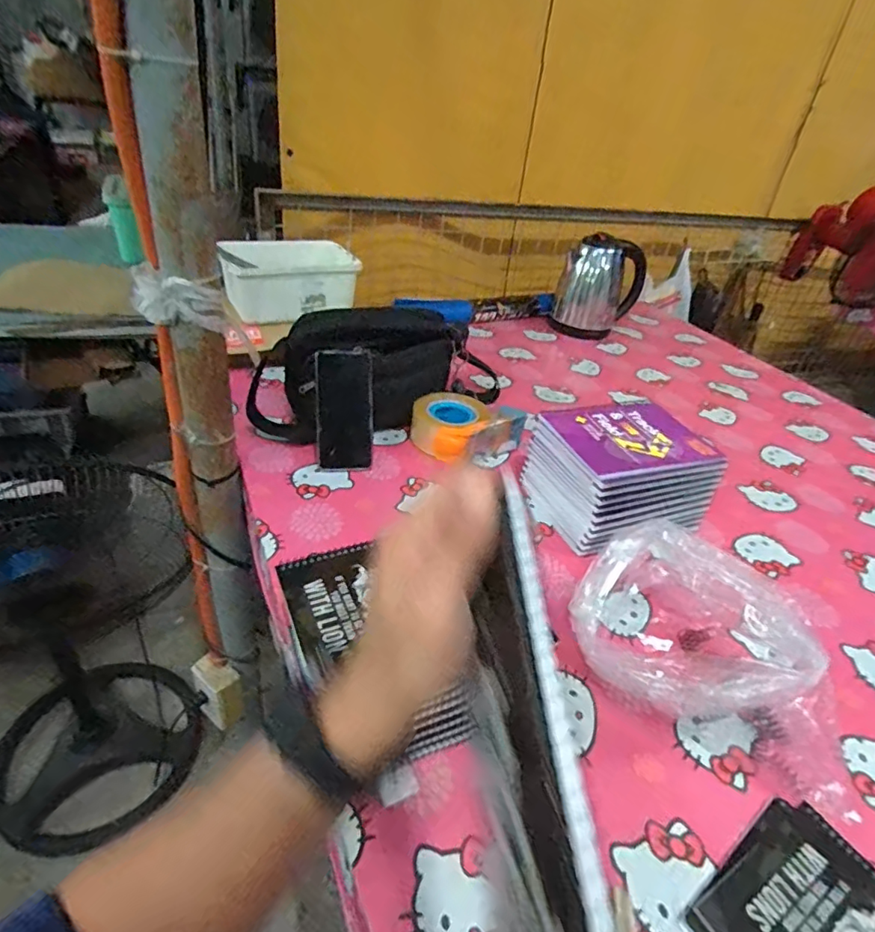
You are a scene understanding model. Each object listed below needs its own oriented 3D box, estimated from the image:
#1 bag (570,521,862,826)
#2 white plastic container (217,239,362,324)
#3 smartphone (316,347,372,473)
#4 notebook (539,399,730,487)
[{"bbox_3d":[0.262,0.158,0.518,0.248,0.136,0.197,18,36,14],"label":"bag"},{"bbox_3d":[-0.271,-0.342,1.003,0.243,0.102,0.129,-12,41,-26],"label":"white plastic container"},{"bbox_3d":[-0.129,-0.075,0.758,0.076,0.163,0.007,0,16,-17],"label":"smartphone"},{"bbox_3d":[0.252,-0.036,0.708,0.190,0.013,0.161,-8,39,-22],"label":"notebook"}]

